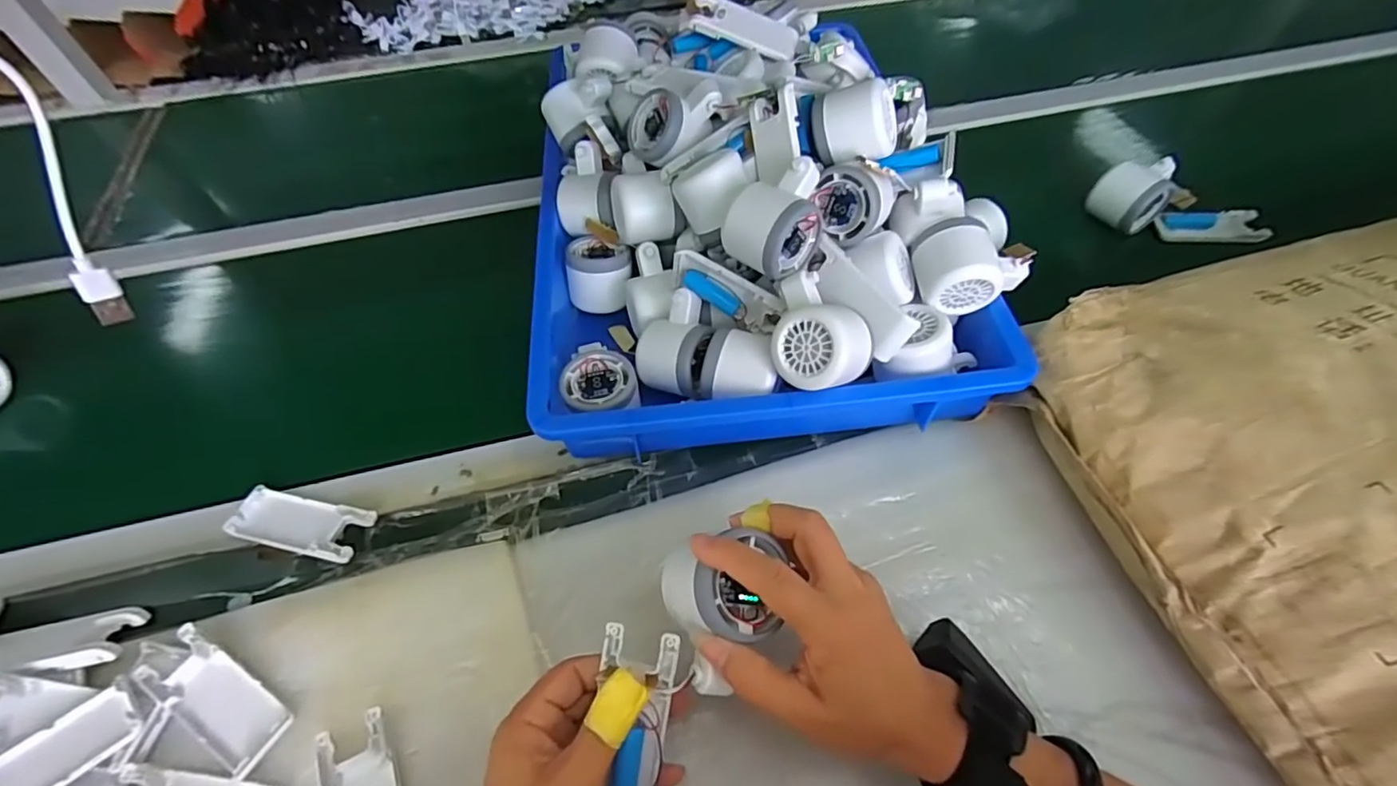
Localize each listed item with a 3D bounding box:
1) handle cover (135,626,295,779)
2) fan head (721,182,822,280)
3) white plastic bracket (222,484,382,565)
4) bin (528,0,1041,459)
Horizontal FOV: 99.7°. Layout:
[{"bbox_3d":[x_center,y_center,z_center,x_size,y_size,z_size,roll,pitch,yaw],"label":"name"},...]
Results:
[{"bbox_3d":[-0.297,0.189,0.361,0.101,0.013,0.040,27,60,18],"label":"handle cover"},{"bbox_3d":[0.054,-0.122,0.429,0.055,0.047,0.064,38,64,23],"label":"fan head"},{"bbox_3d":[-0.294,0.096,0.433,0.100,0.010,0.040,10,56,8],"label":"white plastic bracket"},{"bbox_3d":[0.041,-0.165,0.520,0.364,0.159,0.414,-6,56,-3],"label":"bin"}]

